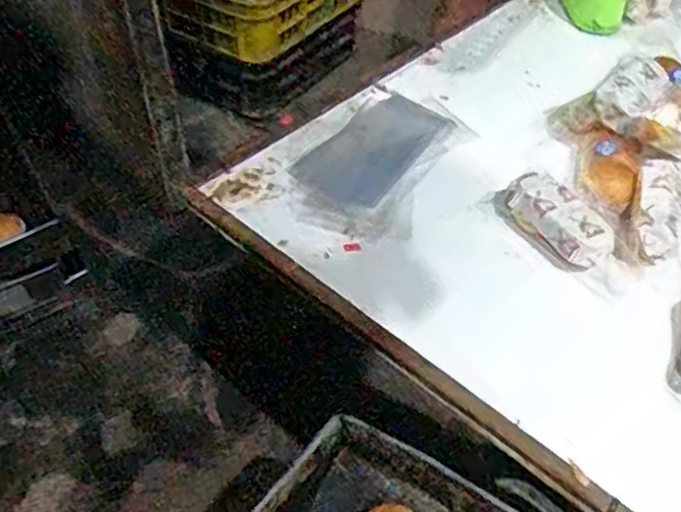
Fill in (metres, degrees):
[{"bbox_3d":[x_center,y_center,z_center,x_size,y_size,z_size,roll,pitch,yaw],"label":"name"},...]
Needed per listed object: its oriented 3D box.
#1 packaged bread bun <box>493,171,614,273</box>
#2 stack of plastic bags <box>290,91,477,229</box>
[{"bbox_3d":[0.263,-0.050,0.834,0.069,0.051,0.159,-23,51,-21],"label":"packaged bread bun"},{"bbox_3d":[0.048,-0.143,0.948,0.304,0.024,0.156,-35,56,-29],"label":"stack of plastic bags"}]

